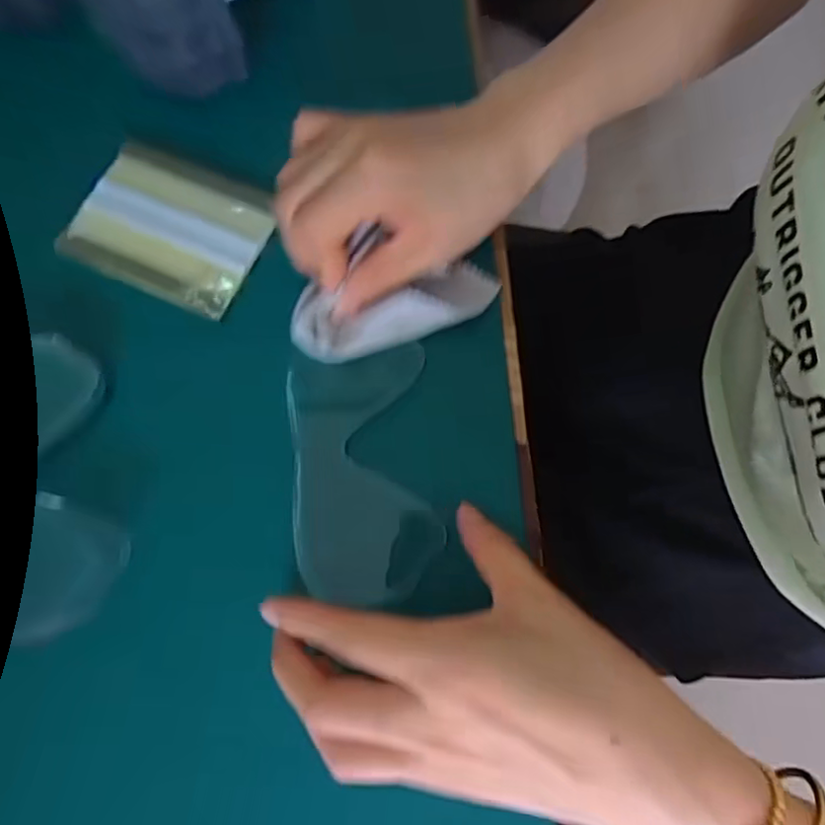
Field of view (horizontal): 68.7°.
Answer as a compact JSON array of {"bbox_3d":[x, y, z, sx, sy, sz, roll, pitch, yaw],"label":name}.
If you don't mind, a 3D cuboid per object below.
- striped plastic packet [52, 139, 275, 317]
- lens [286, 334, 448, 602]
[{"bbox_3d":[-0.127,-0.099,0.320,0.099,0.007,0.076,24,74,5],"label":"striped plastic packet"},{"bbox_3d":[-0.023,0.026,0.283,0.065,0.008,0.114,-6,76,-3],"label":"lens"}]

